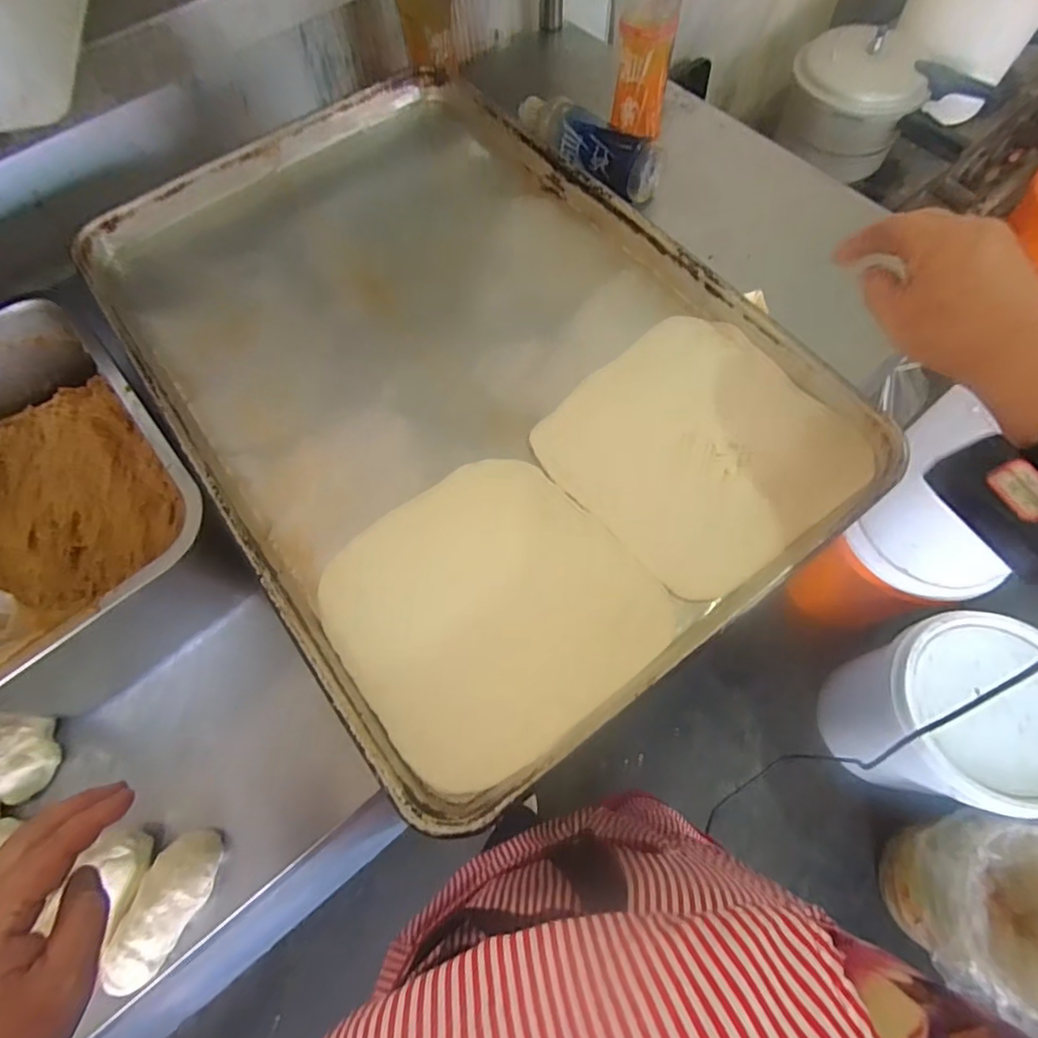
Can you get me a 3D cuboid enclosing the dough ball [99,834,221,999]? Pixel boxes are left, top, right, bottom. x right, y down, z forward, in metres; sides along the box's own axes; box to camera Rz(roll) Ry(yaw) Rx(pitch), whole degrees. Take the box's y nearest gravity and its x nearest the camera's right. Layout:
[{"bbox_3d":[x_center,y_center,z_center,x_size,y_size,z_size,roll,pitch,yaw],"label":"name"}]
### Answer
[{"bbox_3d":[-0.277,0.313,0.438,0.046,0.051,0.120,17,68,10],"label":"dough ball"}]

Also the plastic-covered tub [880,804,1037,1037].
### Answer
[{"bbox_3d":[0.802,0.660,0.967,0.251,0.233,0.302,30,71,15],"label":"plastic-covered tub"}]

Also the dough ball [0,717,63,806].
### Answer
[{"bbox_3d":[-0.445,0.209,0.483,0.070,0.029,0.067,-1,66,2],"label":"dough ball"}]

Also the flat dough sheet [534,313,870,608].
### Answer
[{"bbox_3d":[0.129,-0.054,0.405,0.188,0.013,0.189,-40,70,-14],"label":"flat dough sheet"}]

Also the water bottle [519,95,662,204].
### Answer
[{"bbox_3d":[0.085,-0.514,0.761,0.223,0.062,0.081,35,72,16],"label":"water bottle"}]

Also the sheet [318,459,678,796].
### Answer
[{"bbox_3d":[-0.022,0.056,0.364,0.183,0.012,0.184,-38,70,-13],"label":"sheet"}]

